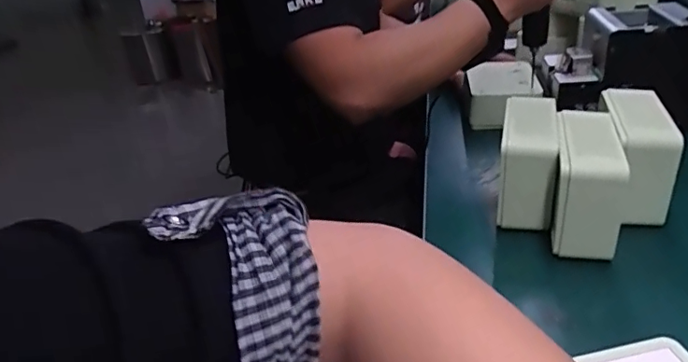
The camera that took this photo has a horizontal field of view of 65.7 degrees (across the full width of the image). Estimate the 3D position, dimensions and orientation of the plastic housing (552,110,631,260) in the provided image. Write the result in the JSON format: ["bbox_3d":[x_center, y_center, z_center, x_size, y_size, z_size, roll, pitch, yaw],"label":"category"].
[{"bbox_3d":[0.247,0.003,0.545,0.061,0.105,0.132,6,31,21],"label":"plastic housing"}]

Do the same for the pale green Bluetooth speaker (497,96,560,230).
[{"bbox_3d":[0.206,-0.025,0.598,0.052,0.098,0.141,4,30,18],"label":"pale green Bluetooth speaker"}]

